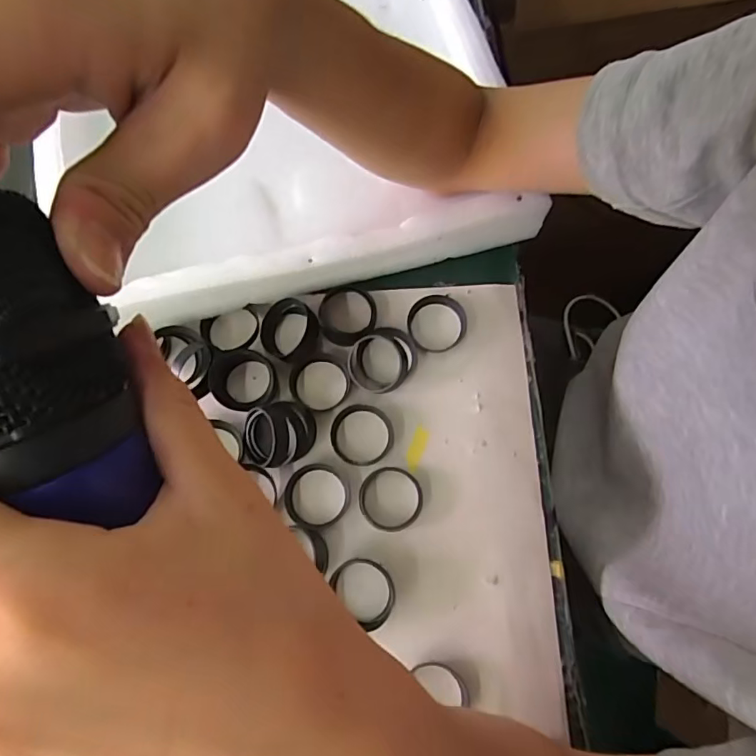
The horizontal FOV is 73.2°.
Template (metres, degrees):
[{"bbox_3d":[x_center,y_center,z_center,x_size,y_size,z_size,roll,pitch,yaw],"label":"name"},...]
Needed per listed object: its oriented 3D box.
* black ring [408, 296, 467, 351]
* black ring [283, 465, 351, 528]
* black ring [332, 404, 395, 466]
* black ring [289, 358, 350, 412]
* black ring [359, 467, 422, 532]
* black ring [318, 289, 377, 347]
[{"bbox_3d":[0.045,-0.042,0.385,0.044,0.008,0.044,0,76,2],"label":"black ring"},{"bbox_3d":[-0.043,0.082,0.354,0.045,0.006,0.044,0,76,2],"label":"black ring"},{"bbox_3d":[-0.011,0.041,0.365,0.045,0.007,0.043,0,76,2],"label":"black ring"},{"bbox_3d":[-0.043,0.004,0.375,0.044,0.012,0.041,0,76,2],"label":"black ring"},{"bbox_3d":[0.009,0.083,0.353,0.044,0.005,0.043,0,76,2],"label":"black ring"},{"bbox_3d":[-0.023,-0.048,0.384,0.043,0.016,0.046,0,76,2],"label":"black ring"}]

